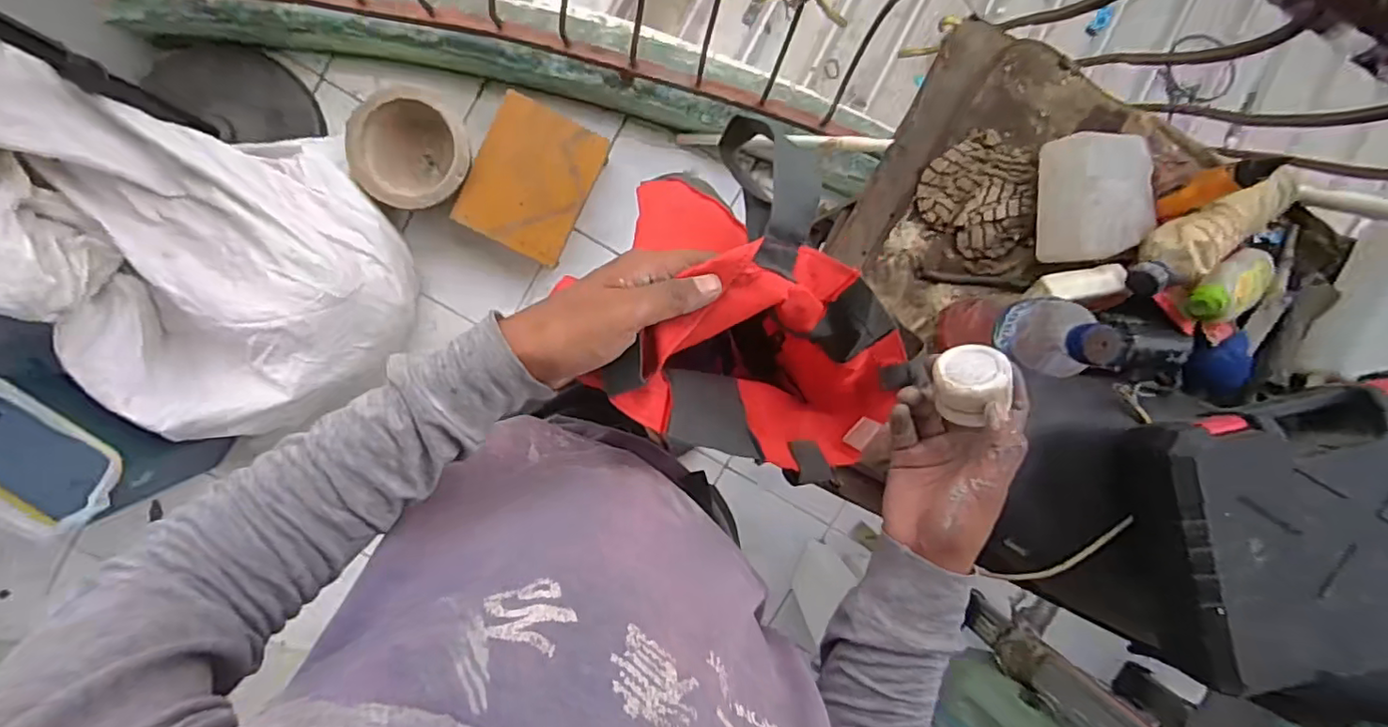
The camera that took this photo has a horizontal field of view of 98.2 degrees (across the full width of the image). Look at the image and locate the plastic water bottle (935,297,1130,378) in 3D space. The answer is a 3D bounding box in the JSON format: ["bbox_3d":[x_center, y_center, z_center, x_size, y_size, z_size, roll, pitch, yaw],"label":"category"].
[{"bbox_3d":[0.305,-0.030,0.562,0.061,0.211,0.071,2,97,-3],"label":"plastic water bottle"}]

